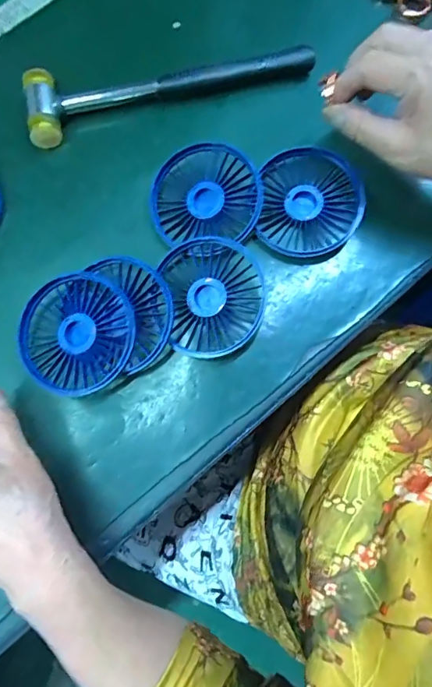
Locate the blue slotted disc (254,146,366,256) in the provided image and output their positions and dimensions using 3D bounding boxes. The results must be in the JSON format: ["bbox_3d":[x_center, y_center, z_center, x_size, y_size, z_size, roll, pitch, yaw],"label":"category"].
[{"bbox_3d":[0.074,-0.111,0.347,0.078,0.019,0.078,0,79,1],"label":"blue slotted disc"}]

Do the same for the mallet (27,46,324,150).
[{"bbox_3d":[-0.039,-0.221,0.373,0.239,0.029,0.057,-15,79,-2],"label":"mallet"}]

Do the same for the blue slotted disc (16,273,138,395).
[{"bbox_3d":[-0.102,-0.008,0.323,0.081,0.016,0.085,-1,86,11],"label":"blue slotted disc"}]

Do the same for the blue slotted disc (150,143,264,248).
[{"bbox_3d":[-0.009,-0.118,0.347,0.084,0.024,0.072,-2,79,0],"label":"blue slotted disc"}]

